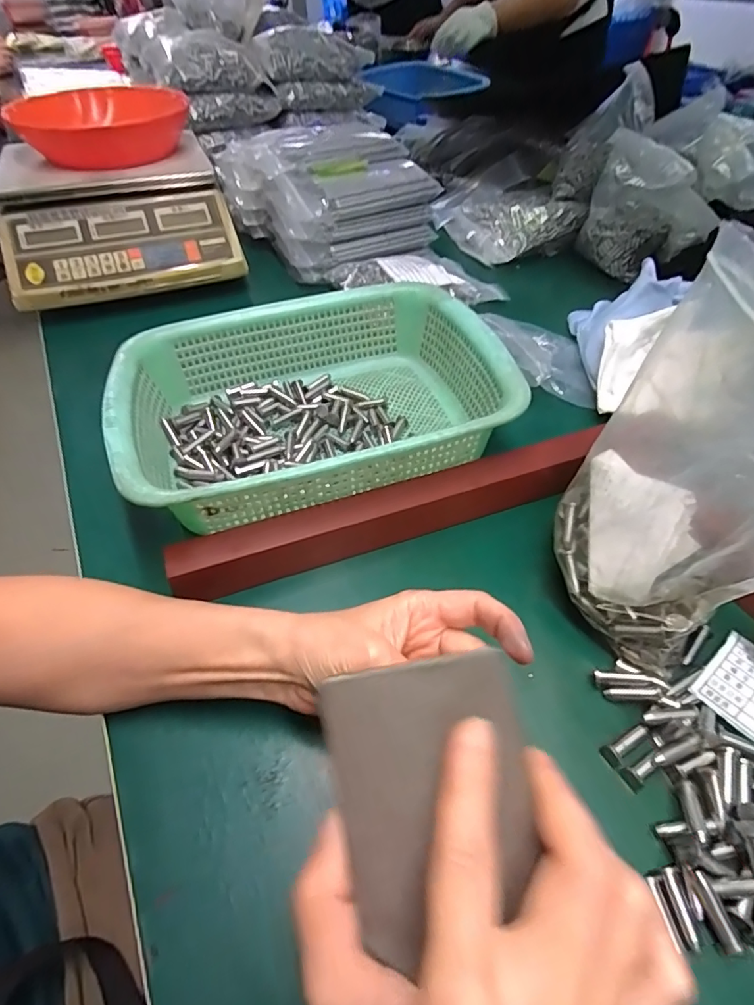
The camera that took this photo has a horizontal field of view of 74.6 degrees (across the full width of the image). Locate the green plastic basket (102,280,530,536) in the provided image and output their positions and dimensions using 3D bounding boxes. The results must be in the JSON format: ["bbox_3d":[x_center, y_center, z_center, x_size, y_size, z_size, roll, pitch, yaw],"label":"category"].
[{"bbox_3d":[-0.051,-0.083,0.414,0.296,0.082,0.220,-16,52,-10],"label":"green plastic basket"}]

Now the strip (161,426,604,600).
[{"bbox_3d":[0.014,0.008,0.360,0.308,0.047,0.030,-18,52,-11],"label":"strip"}]

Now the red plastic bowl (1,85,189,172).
[{"bbox_3d":[-0.341,-0.482,0.634,0.196,0.057,0.195,-19,52,-13],"label":"red plastic bowl"}]

